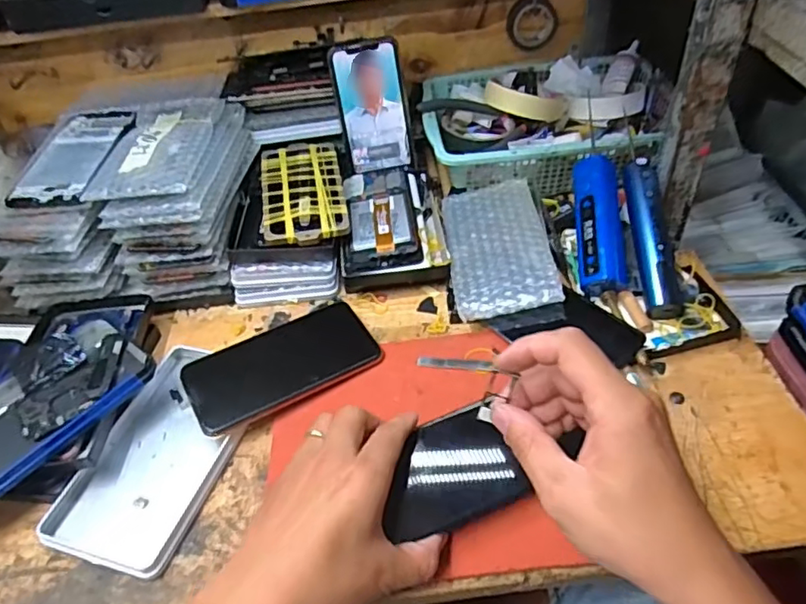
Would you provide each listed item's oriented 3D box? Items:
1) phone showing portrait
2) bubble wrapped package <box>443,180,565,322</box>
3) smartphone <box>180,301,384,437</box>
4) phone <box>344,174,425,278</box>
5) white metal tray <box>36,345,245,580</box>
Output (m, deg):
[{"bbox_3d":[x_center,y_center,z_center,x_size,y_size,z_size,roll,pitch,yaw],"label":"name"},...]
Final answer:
[{"bbox_3d":[-0.032,-0.211,0.637,0.071,0.134,0.013,-10,26,-1],"label":"phone showing portrait"},{"bbox_3d":[0.089,-0.057,0.553,0.089,0.013,0.174,-4,45,4],"label":"bubble wrapped package"},{"bbox_3d":[-0.102,0.052,0.498,0.154,0.009,0.078,-24,56,-24],"label":"smartphone"},{"bbox_3d":[-0.023,-0.086,0.600,0.074,0.013,0.156,-8,45,0],"label":"phone"},{"bbox_3d":[-0.184,0.113,0.463,0.102,0.014,0.183,8,48,16],"label":"white metal tray"}]

